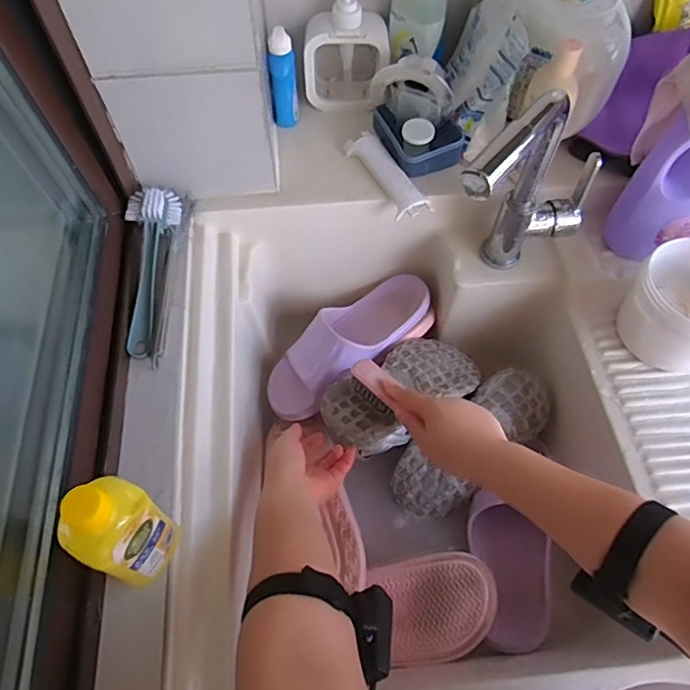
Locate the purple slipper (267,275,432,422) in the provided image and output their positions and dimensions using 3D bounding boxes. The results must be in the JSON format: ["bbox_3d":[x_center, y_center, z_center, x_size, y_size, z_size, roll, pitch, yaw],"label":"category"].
[{"bbox_3d":[0.002,-0.007,0.721,0.250,0.073,0.093,-39,70,-19],"label":"purple slipper"}]

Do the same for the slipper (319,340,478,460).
[{"bbox_3d":[0.073,0.060,0.686,0.223,0.069,0.103,-27,65,-32],"label":"slipper"}]

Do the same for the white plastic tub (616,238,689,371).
[{"bbox_3d":[0.382,-0.040,0.596,0.120,0.096,0.127,37,67,16],"label":"white plastic tub"}]

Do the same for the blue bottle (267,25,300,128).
[{"bbox_3d":[-0.079,-0.342,0.687,0.034,0.115,0.030,-6,42,-4],"label":"blue bottle"}]

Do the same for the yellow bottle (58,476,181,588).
[{"bbox_3d":[-0.165,0.142,0.406,0.047,0.167,0.059,30,66,14],"label":"yellow bottle"}]

